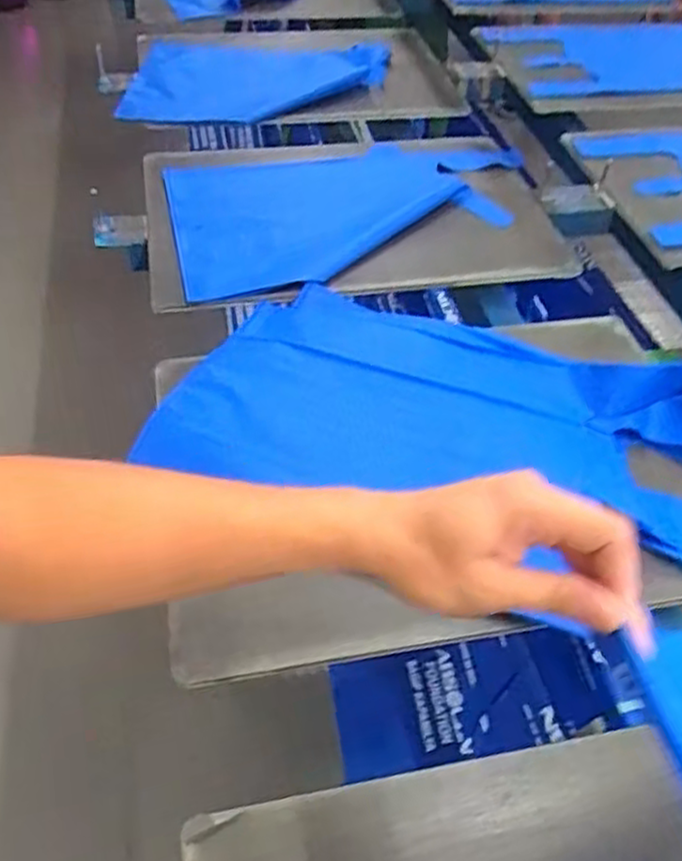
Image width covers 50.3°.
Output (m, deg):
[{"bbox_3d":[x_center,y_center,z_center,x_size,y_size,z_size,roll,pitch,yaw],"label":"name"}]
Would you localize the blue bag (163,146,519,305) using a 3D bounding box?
[{"bbox_3d":[0.020,-0.370,1.155,0.607,0.049,0.342,-16,50,-19],"label":"blue bag"}]

